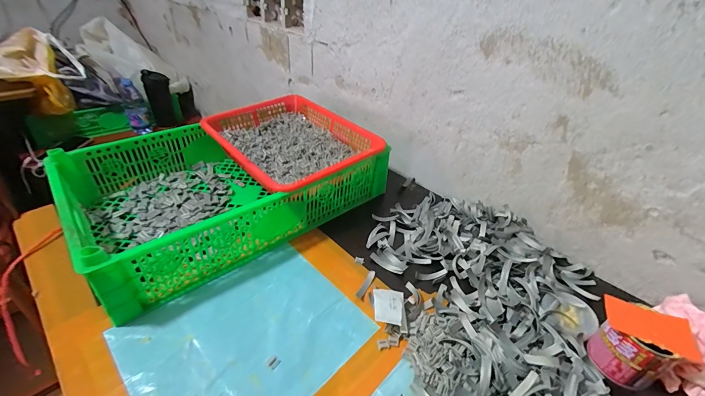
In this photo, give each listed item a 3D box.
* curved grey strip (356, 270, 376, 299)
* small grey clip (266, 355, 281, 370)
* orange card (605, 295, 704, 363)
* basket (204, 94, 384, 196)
[{"bbox_3d":[0.020,0.122,0.460,0.010,0.007,0.050,19,38,20],"label":"curved grey strip"},{"bbox_3d":[-0.088,0.184,0.364,0.013,0.004,0.013,24,40,26],"label":"small grey clip"},{"bbox_3d":[0.324,0.139,0.355,0.081,0.004,0.049,18,42,20],"label":"orange card"},{"bbox_3d":[-0.109,-0.101,0.624,0.241,0.075,0.300,-23,44,-33],"label":"basket"}]

